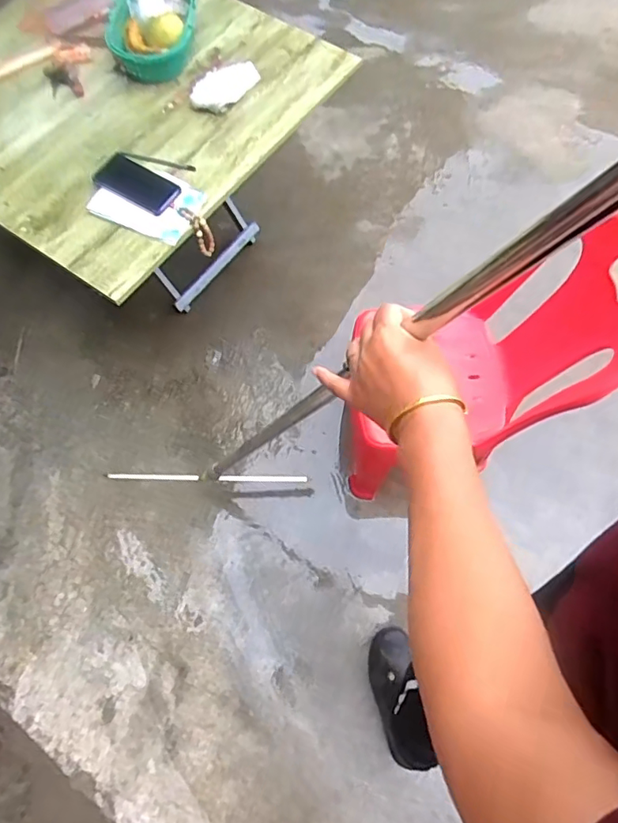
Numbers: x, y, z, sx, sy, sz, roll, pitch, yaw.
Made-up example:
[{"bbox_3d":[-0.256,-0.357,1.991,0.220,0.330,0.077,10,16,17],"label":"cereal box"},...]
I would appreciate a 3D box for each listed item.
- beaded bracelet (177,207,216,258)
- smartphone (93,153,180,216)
[{"bbox_3d":[-0.213,-0.355,1.049,0.034,0.102,0.034,-41,39,-16],"label":"beaded bracelet"},{"bbox_3d":[-0.336,-0.445,1.043,0.171,0.016,0.086,32,70,13],"label":"smartphone"}]

